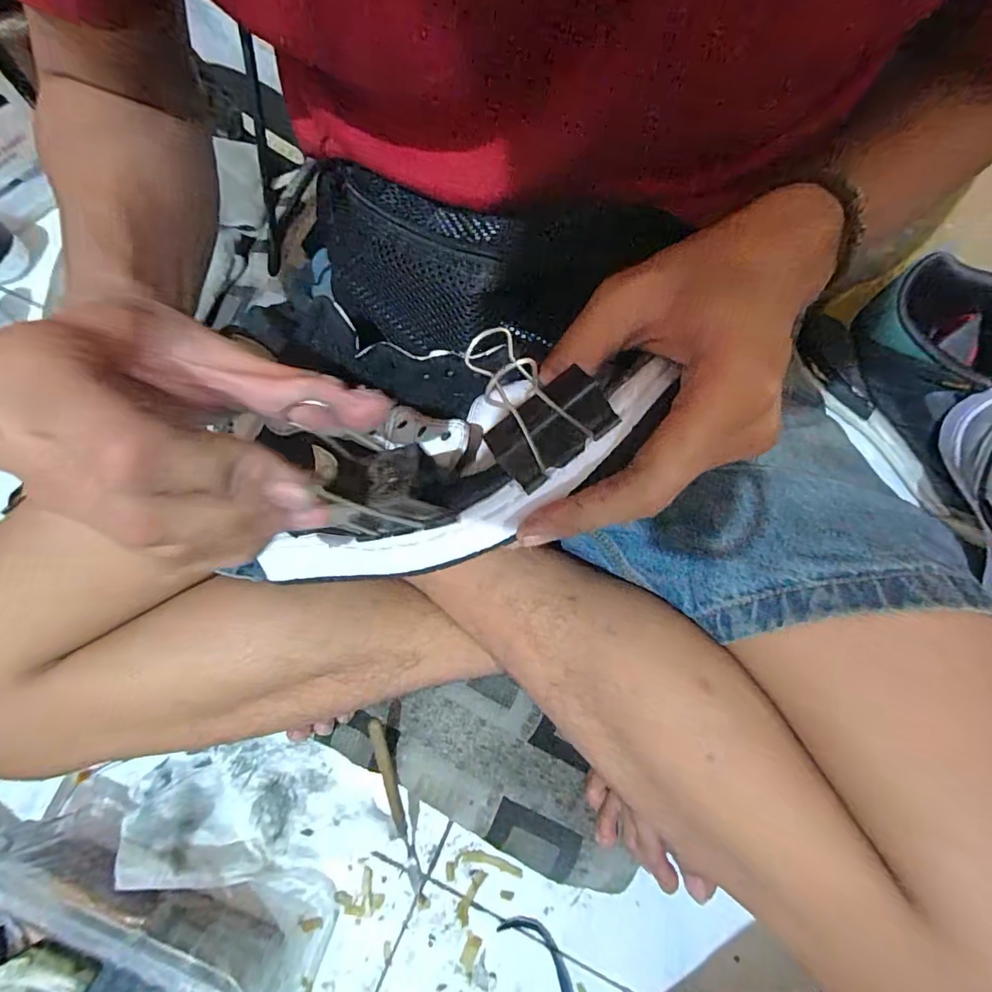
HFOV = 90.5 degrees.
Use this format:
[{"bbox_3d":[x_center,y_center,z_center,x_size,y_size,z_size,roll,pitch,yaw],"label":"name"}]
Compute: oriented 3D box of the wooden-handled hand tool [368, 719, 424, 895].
[{"bbox_3d":[-0.077,0.240,0.381,0.011,0.015,0.149,-11,103,-2],"label":"wooden-handled hand tool"}]

